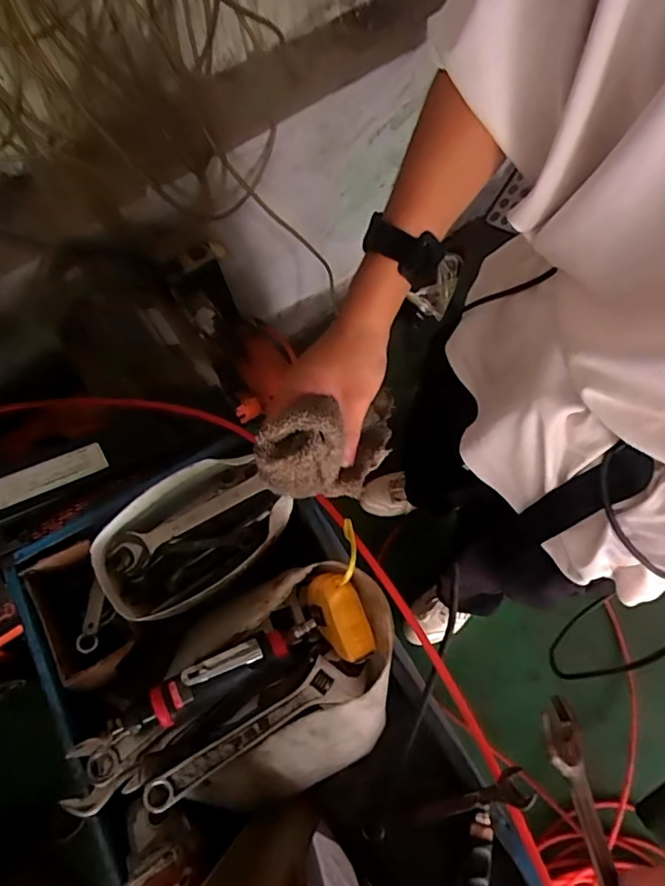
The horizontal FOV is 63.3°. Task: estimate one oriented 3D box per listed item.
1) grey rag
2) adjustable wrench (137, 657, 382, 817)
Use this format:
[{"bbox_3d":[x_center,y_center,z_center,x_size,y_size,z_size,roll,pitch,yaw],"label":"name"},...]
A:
[{"bbox_3d":[0.006,0.001,0.420,0.137,0.053,0.069,-4,58,-47],"label":"grey rag"},{"bbox_3d":[-0.066,0.280,0.542,0.244,0.019,0.046,-21,67,-25],"label":"adjustable wrench"}]

